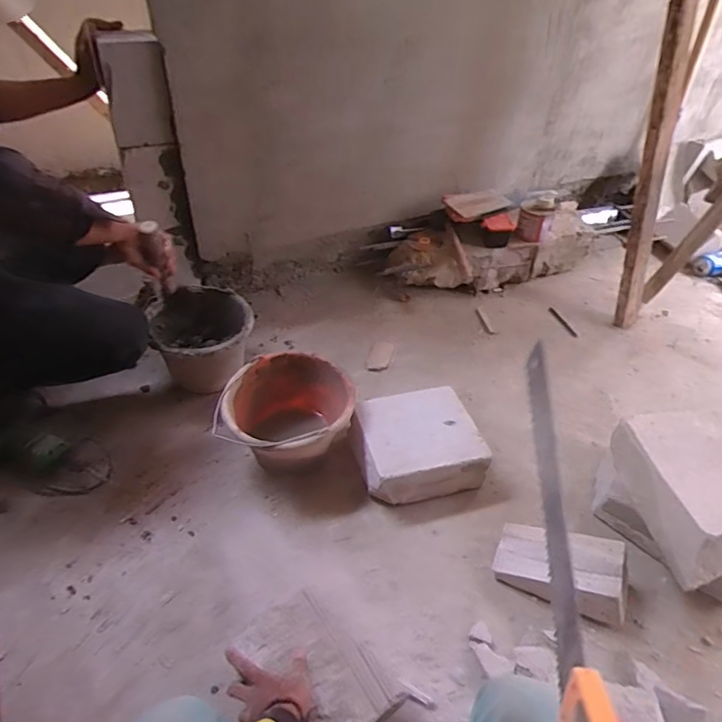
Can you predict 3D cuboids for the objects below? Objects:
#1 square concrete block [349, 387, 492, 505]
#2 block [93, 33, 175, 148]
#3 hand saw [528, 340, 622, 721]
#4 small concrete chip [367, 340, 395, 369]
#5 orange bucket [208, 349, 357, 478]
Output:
[{"bbox_3d":[0.112,0.166,1.055,0.234,0.120,0.204,-8,44,-13],"label":"square concrete block"},{"bbox_3d":[-0.513,-0.623,1.211,0.134,0.225,0.156,-16,46,-18],"label":"block"},{"bbox_3d":[0.200,0.168,0.522,0.027,0.106,0.457,5,48,4],"label":"hand saw"},{"bbox_3d":[0.050,-0.015,1.334,0.055,0.005,0.113,12,44,11],"label":"small concrete chip"},{"bbox_3d":[-0.144,0.120,1.055,0.249,0.180,0.231,1,43,-1],"label":"orange bucket"}]

